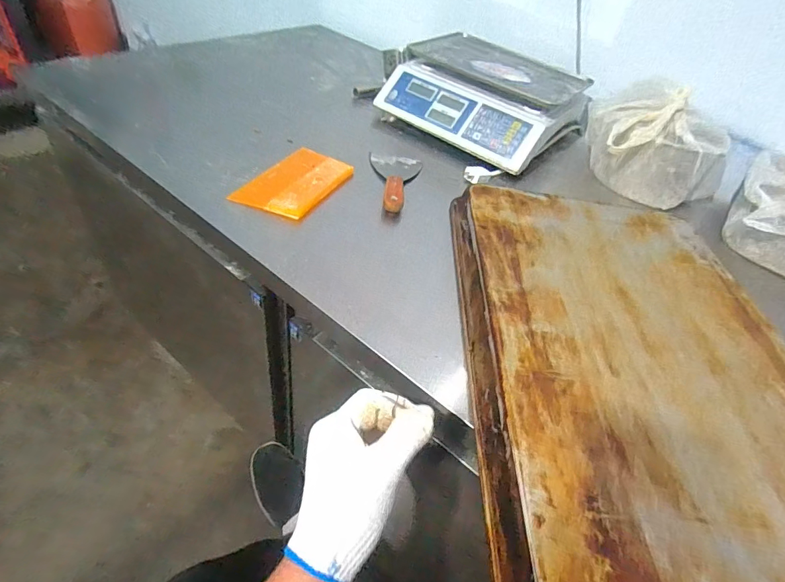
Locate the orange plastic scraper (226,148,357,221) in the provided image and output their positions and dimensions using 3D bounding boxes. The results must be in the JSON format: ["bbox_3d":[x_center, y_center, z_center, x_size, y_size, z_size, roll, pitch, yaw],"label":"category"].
[{"bbox_3d":[-0.147,-0.171,0.661,0.115,0.012,0.184,23,46,11],"label":"orange plastic scraper"}]

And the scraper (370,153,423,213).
[{"bbox_3d":[0.007,-0.184,0.695,0.089,0.022,0.184,6,45,-6],"label":"scraper"}]

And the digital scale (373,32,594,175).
[{"bbox_3d":[0.200,-0.412,0.889,0.366,0.100,0.355,31,48,19],"label":"digital scale"}]

